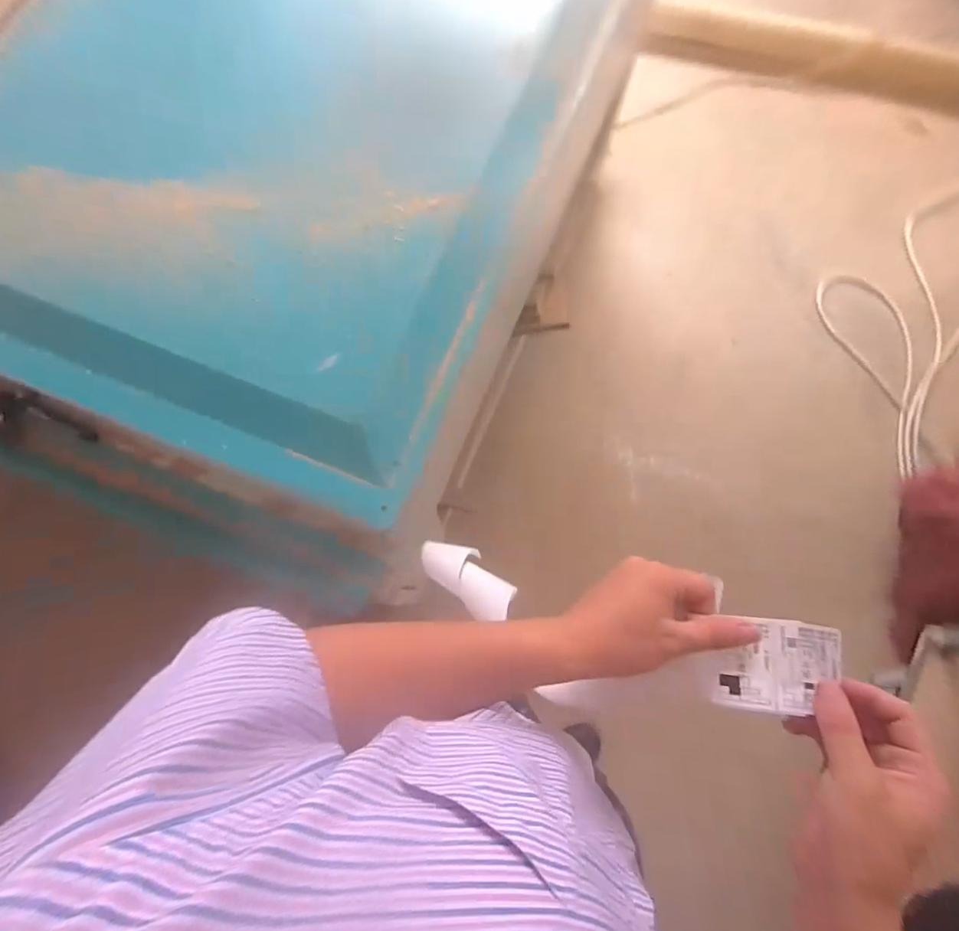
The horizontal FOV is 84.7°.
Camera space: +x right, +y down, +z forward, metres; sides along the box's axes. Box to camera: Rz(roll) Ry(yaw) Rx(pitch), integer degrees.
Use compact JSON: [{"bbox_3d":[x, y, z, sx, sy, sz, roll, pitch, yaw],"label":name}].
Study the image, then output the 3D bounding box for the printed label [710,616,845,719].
[{"bbox_3d":[0.209,0.141,0.372,0.077,0.012,0.063,0,75,23],"label":"printed label"}]

